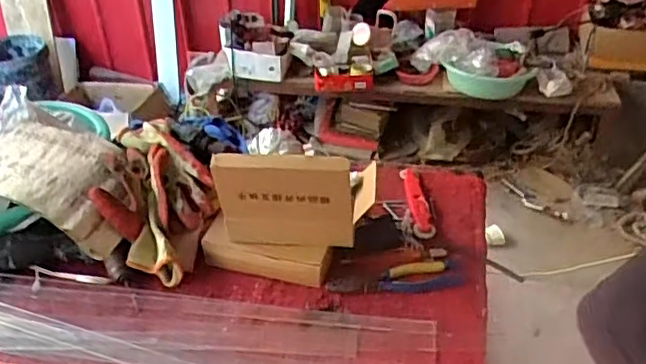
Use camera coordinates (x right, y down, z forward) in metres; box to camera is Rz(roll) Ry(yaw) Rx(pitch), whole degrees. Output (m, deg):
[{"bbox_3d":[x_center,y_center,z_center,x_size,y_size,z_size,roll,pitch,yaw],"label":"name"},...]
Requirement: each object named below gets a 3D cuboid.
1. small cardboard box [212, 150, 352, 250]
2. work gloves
[{"bbox_3d":[-0.055,0.029,0.834,0.186,0.165,0.024,3,36,5],"label":"small cardboard box"},{"bbox_3d":[-0.269,0.023,0.955,0.168,0.106,0.280,-19,39,-19],"label":"work gloves"}]

